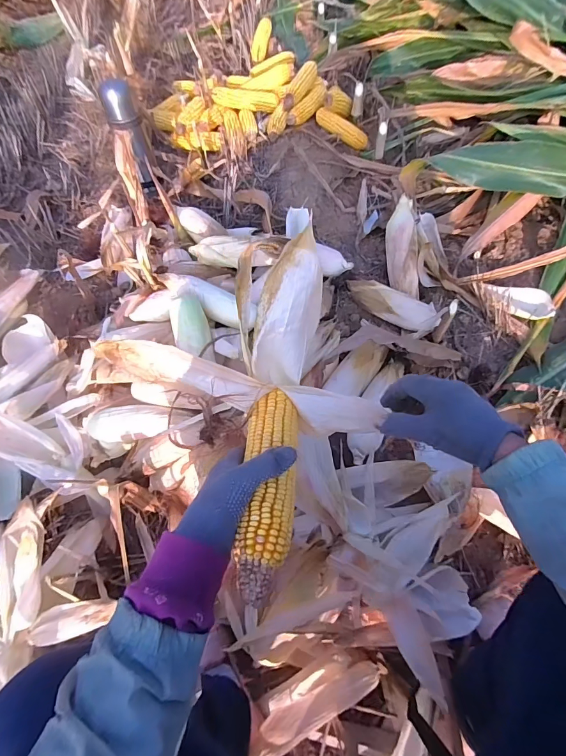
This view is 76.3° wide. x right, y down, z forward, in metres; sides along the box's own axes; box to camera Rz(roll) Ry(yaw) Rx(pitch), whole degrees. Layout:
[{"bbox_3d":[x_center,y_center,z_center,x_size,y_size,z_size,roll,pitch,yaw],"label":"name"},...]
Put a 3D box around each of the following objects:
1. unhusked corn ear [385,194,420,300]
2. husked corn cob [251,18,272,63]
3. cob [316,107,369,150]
[{"bbox_3d":[0.291,-0.308,0.865,0.074,0.054,0.230,-7,99,0],"label":"unhusked corn ear"},{"bbox_3d":[-0.085,-1.337,1.431,0.056,0.044,0.216,11,81,8],"label":"husked corn cob"},{"bbox_3d":[0.193,-0.829,1.198,0.203,0.048,0.050,36,71,3],"label":"cob"}]

